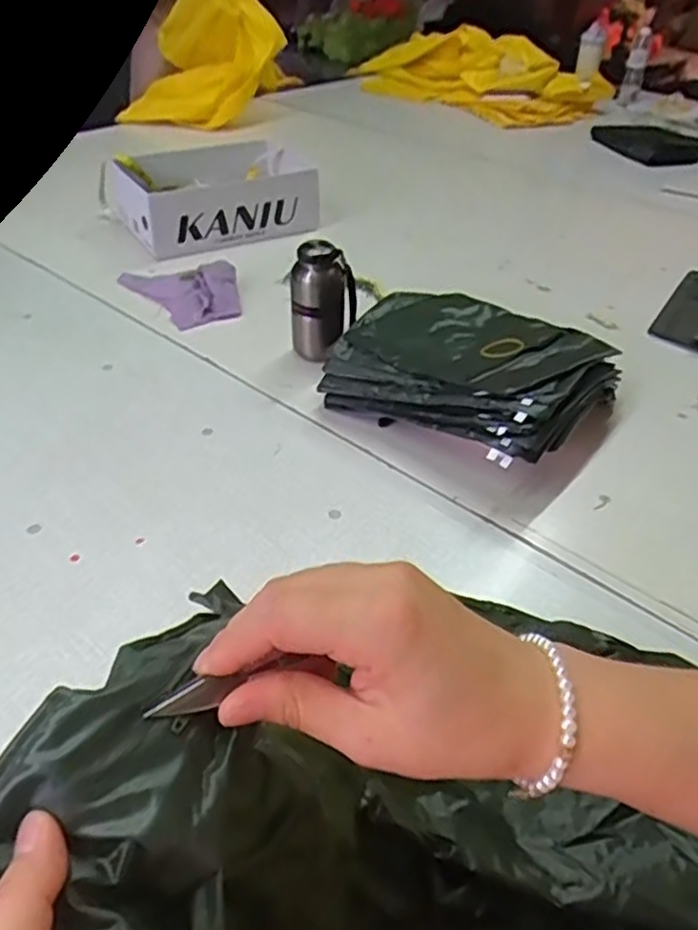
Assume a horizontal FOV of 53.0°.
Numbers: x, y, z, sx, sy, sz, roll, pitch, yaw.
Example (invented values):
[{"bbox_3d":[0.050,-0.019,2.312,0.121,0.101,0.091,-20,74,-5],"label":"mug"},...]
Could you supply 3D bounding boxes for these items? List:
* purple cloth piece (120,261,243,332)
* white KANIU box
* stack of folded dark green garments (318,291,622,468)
[{"bbox_3d":[-0.273,-0.307,1.178,0.142,0.044,0.237,-29,50,-32],"label":"purple cloth piece"},{"bbox_3d":[-0.269,-0.538,1.395,0.396,0.116,0.255,-14,43,-19],"label":"white KANIU box"},{"bbox_3d":[0.159,-0.137,0.948,0.354,0.106,0.336,26,45,26],"label":"stack of folded dark green garments"}]

